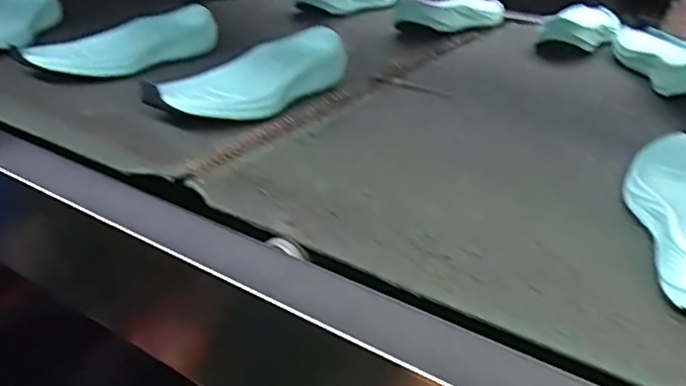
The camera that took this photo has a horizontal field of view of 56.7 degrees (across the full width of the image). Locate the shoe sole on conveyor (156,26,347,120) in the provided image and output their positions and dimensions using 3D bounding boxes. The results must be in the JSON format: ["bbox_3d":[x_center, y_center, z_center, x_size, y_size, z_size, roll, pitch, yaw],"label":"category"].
[{"bbox_3d":[-0.080,-0.107,0.592,0.071,0.048,0.201,22,37,34],"label":"shoe sole on conveyor"}]

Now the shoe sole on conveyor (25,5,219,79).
[{"bbox_3d":[-0.236,-0.159,0.690,0.082,0.042,0.219,22,37,35],"label":"shoe sole on conveyor"}]

